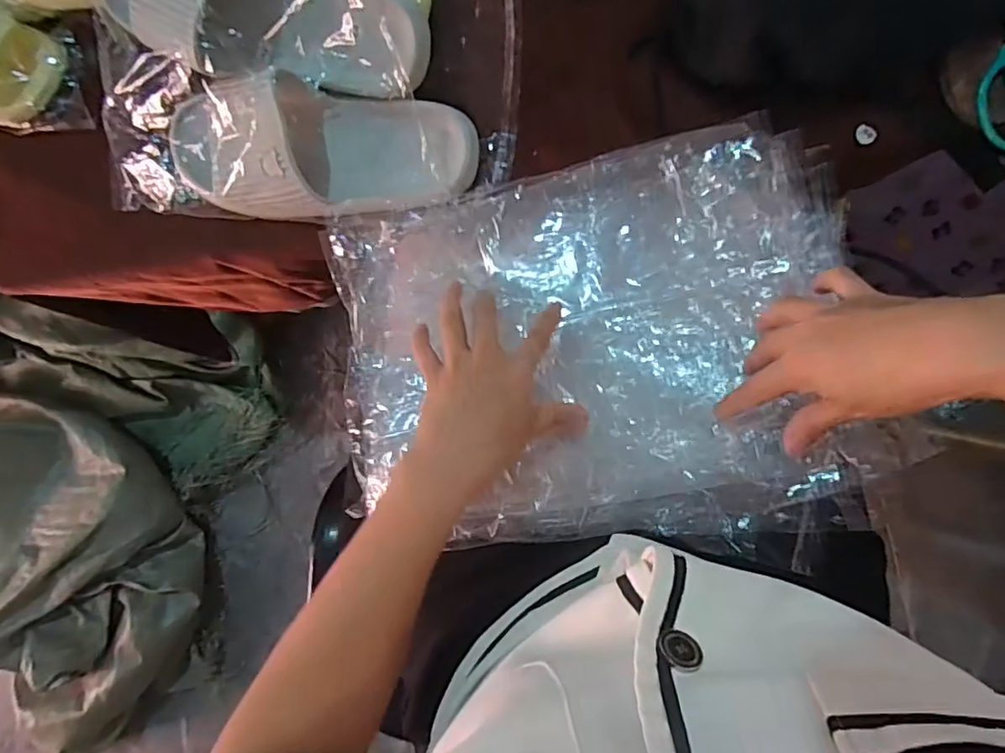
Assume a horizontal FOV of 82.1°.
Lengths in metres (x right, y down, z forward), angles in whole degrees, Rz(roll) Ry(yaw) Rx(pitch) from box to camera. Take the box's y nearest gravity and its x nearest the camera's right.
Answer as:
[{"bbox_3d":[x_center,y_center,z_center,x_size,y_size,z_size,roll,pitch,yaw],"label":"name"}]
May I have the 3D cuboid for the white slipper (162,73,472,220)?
[{"bbox_3d":[-0.162,-0.198,0.500,0.265,0.073,0.105,8,88,8],"label":"white slipper"}]

